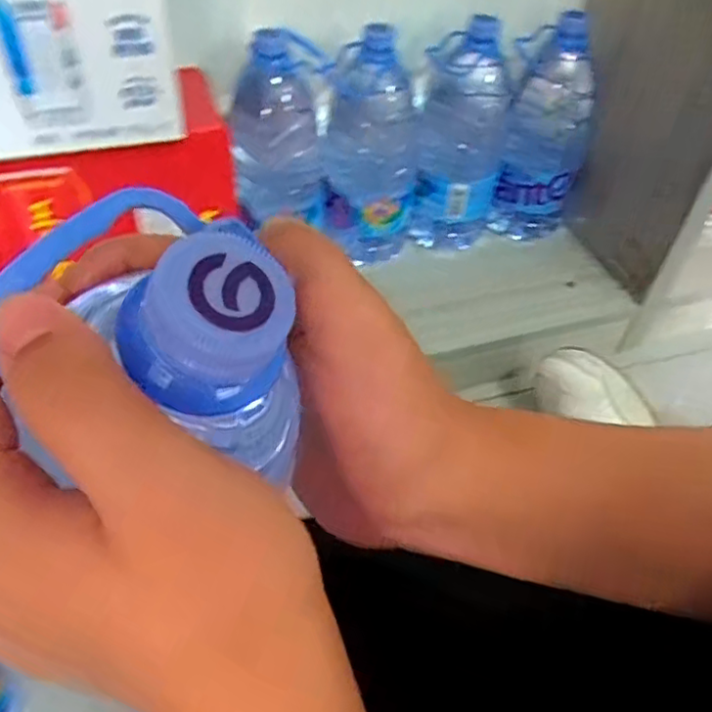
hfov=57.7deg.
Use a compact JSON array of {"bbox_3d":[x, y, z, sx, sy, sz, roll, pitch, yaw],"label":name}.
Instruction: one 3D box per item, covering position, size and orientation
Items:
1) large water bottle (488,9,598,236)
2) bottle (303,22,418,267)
[{"bbox_3d":[0.213,-0.248,0.733,0.100,0.232,0.085,9,47,4],"label":"large water bottle"},{"bbox_3d":[0.013,-0.219,0.682,0.101,0.234,0.101,4,47,-1],"label":"bottle"}]

